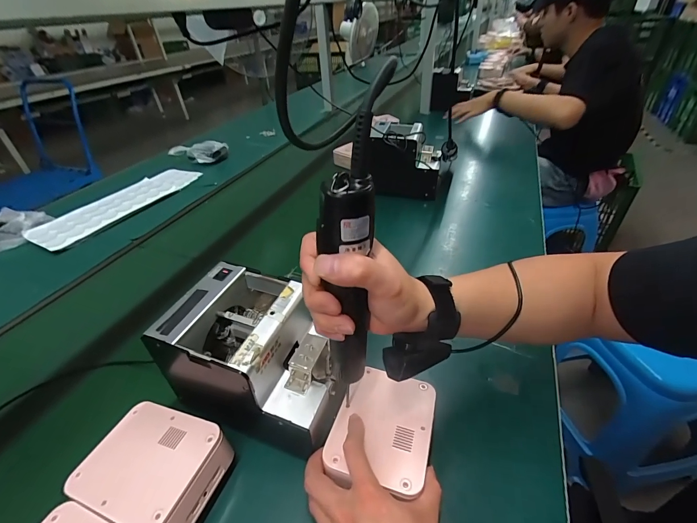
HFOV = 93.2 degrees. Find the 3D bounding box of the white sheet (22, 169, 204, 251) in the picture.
[{"bbox_3d":[-0.602,-0.172,0.898,0.150,0.014,0.444,18,43,26],"label":"white sheet"}]

